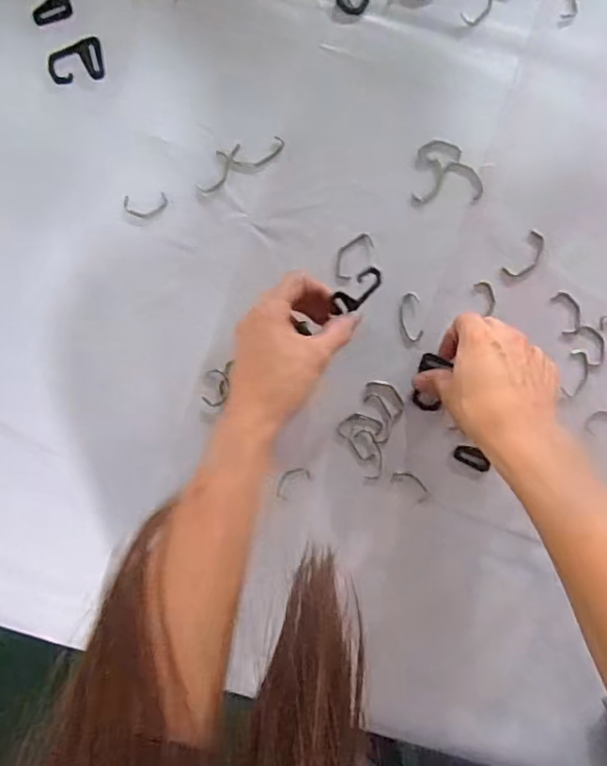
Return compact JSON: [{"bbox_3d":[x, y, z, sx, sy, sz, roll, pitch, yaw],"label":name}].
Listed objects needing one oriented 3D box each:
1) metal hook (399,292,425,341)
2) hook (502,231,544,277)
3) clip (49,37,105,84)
[{"bbox_3d":[0.083,-0.050,0.449,0.017,0.004,0.039,-8,95,2],"label":"metal hook"},{"bbox_3d":[0.170,-0.096,0.446,0.019,0.004,0.039,37,95,-2],"label":"hook"},{"bbox_3d":[-0.172,-0.243,0.442,0.042,0.004,0.030,-10,95,2],"label":"clip"}]

